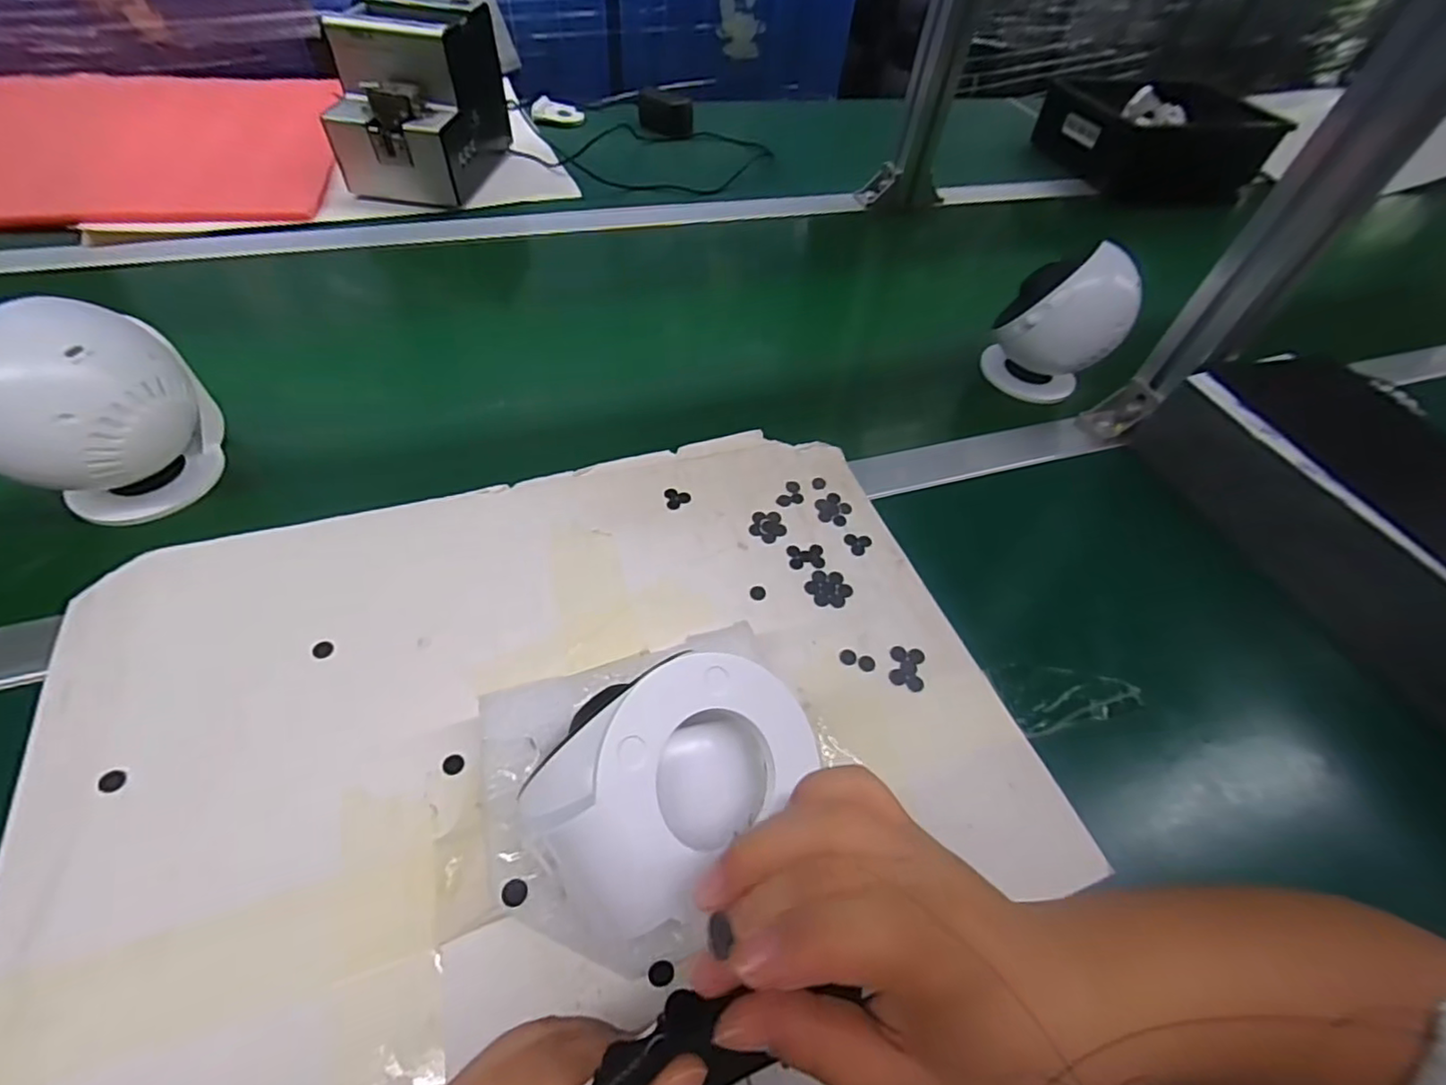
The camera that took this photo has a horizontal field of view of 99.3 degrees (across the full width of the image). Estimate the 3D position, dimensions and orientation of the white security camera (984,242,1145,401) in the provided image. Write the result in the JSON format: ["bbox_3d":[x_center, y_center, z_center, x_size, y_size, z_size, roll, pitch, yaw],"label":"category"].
[{"bbox_3d":[0.287,-0.181,0.528,0.092,0.124,0.066,28,54,16],"label":"white security camera"}]

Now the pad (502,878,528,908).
[{"bbox_3d":[-0.086,0.145,0.254,0.010,0.005,0.009,-10,53,-12],"label":"pad"}]

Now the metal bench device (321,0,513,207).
[{"bbox_3d":[-0.333,-0.487,0.677,0.125,0.143,0.185,8,51,1],"label":"metal bench device"}]

